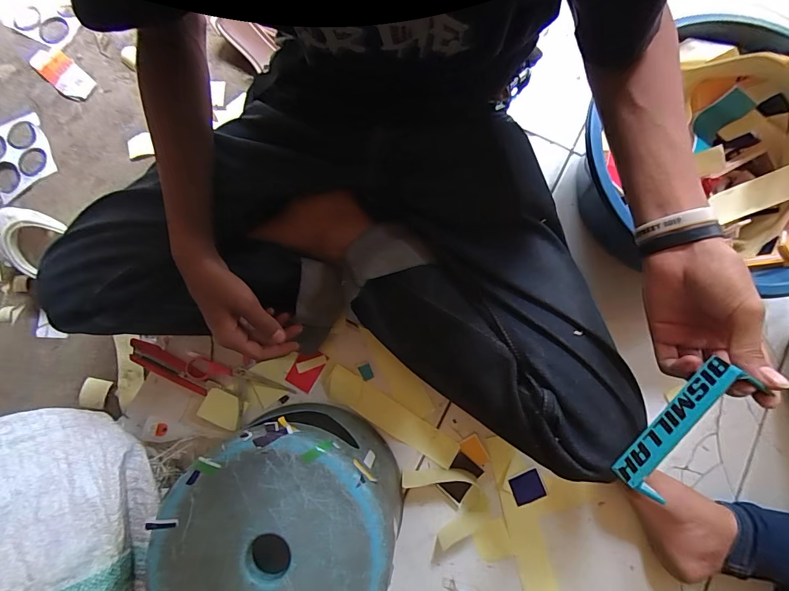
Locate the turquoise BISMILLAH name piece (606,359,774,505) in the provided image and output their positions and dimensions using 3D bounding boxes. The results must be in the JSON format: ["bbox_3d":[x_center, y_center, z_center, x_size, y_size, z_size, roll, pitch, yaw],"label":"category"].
[{"bbox_3d":[0.205,0.096,0.277,0.024,0.019,0.109,36,97,6],"label":"turquoise BISMILLAH name piece"}]

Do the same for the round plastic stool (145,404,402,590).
[{"bbox_3d":[-0.113,0.251,0.437,0.228,0.164,0.222,0,80,0],"label":"round plastic stool"}]

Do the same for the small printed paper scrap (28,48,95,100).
[{"bbox_3d":[-0.648,-0.435,0.748,0.137,0.011,0.060,40,82,6],"label":"small printed paper scrap"}]

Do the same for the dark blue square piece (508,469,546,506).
[{"bbox_3d":[0.179,0.260,0.518,0.042,0.004,0.038,-19,81,-4],"label":"dark blue square piece"}]

